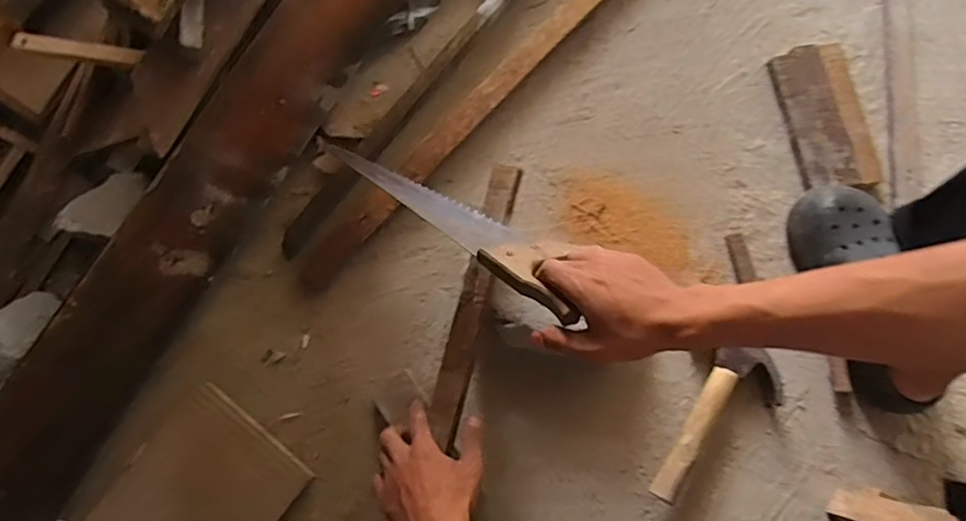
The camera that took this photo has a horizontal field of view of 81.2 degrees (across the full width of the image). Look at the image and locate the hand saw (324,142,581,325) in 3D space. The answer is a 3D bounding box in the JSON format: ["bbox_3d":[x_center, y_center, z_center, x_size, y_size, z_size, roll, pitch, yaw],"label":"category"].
[{"bbox_3d":[-0.035,-0.052,0.589,0.376,0.033,0.060,34,78,34],"label":"hand saw"}]

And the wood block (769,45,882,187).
[{"bbox_3d":[0.453,-0.195,0.756,0.099,0.024,0.205,-6,77,-1],"label":"wood block"}]

